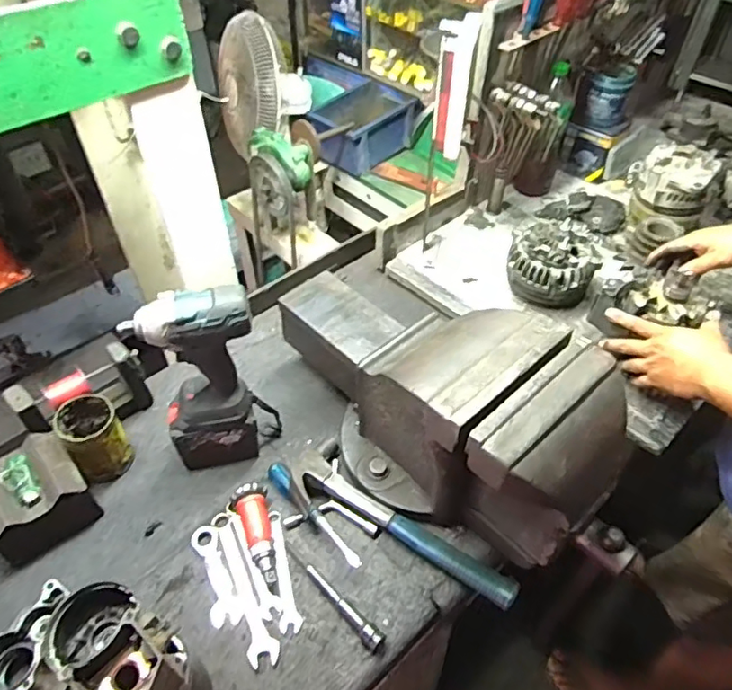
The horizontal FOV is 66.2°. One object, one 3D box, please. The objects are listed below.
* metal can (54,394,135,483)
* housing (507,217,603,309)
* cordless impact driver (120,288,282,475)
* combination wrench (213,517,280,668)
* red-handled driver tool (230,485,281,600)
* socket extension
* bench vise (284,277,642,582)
[{"bbox_3d":[-0.374,0.133,0.786,0.071,0.106,0.078,0,48,0],"label":"metal can"},{"bbox_3d":[0.327,-0.136,0.992,0.145,0.117,0.115,10,49,9],"label":"housing"},{"bbox_3d":[-0.205,0.057,0.756,0.150,0.304,0.073,-19,51,-16],"label":"cordless impact driver"},{"bbox_3d":[-0.158,0.303,0.713,0.034,0.014,0.201,-20,51,-17],"label":"combination wrench"},{"bbox_3d":[-0.140,0.249,0.734,0.045,0.038,0.137,-16,50,-13],"label":"red-handled driver tool"},{"bbox_3d":[-0.029,0.314,0.678,0.129,0.027,0.021,36,57,28],"label":"socket extension"},{"bbox_3d":[0.076,0.067,0.726,0.534,0.239,0.198,29,54,24],"label":"bench vise"}]

